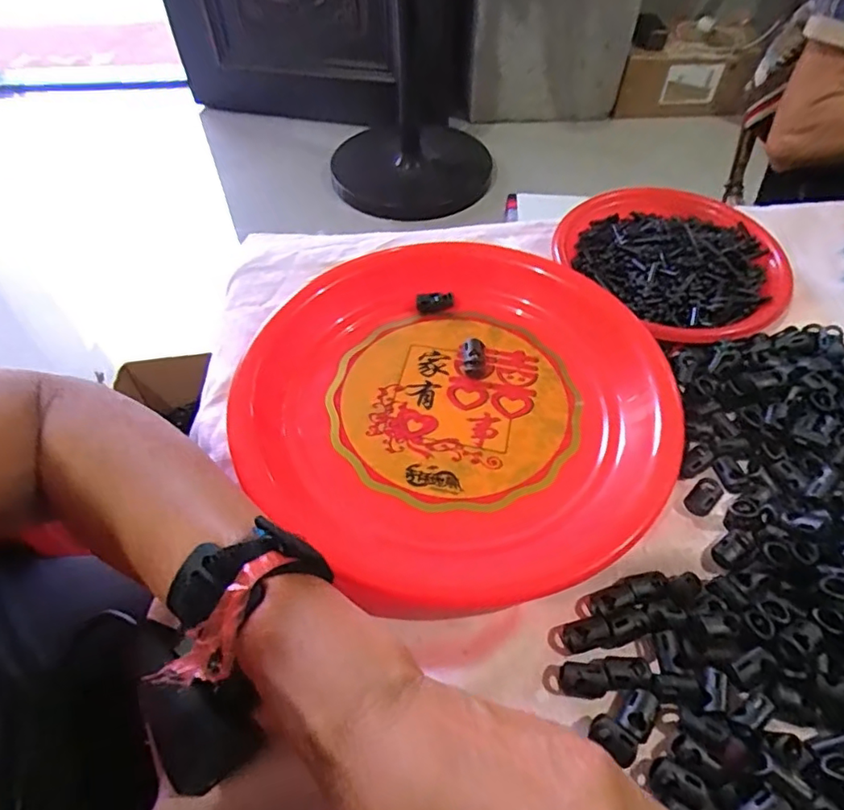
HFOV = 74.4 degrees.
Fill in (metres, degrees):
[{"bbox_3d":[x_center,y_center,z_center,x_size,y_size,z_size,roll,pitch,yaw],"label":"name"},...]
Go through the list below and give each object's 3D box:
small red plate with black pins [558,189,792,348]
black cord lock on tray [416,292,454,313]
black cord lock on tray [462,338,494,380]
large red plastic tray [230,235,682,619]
[{"bbox_3d":[0.193,-0.111,0.418,0.137,0.029,0.158,-25,56,-17],"label":"small red plate with black pins"},{"bbox_3d":[0.010,-0.075,0.407,0.027,0.008,0.013,-2,52,0],"label":"black cord lock on tray"},{"bbox_3d":[0.037,-0.030,0.367,0.019,0.010,0.027,-2,52,0],"label":"black cord lock on tray"},{"bbox_3d":[0.024,-0.014,0.347,0.251,0.021,0.259,31,59,23],"label":"large red plastic tray"}]

